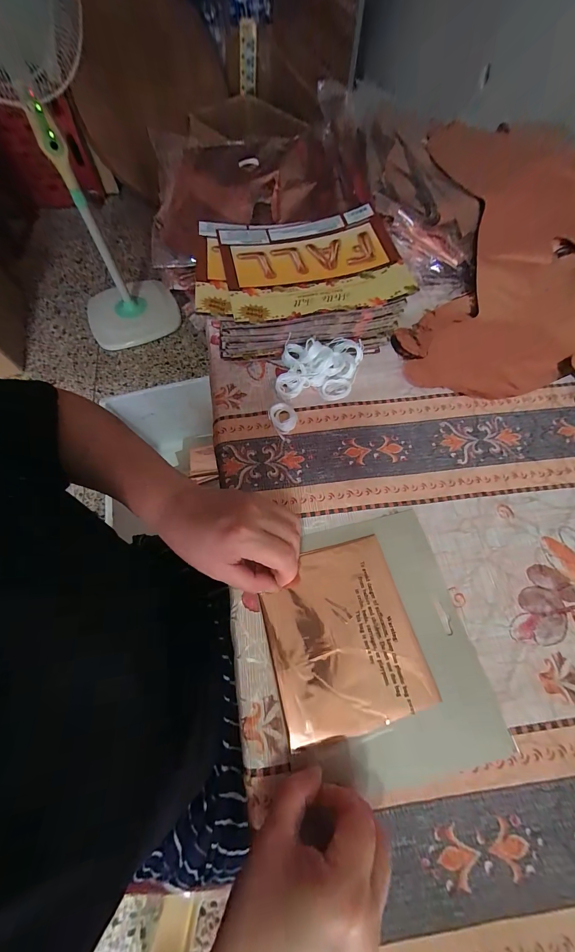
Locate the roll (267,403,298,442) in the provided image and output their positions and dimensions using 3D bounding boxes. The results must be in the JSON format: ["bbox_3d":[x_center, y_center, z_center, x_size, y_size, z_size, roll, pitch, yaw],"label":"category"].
[{"bbox_3d":[-0.005,-0.065,0.348,0.032,0.012,0.036,38,72,16],"label":"roll"}]

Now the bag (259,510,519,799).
[{"bbox_3d":[0.069,0.137,0.265,0.162,0.009,0.192,-13,67,-5],"label":"bag"}]

